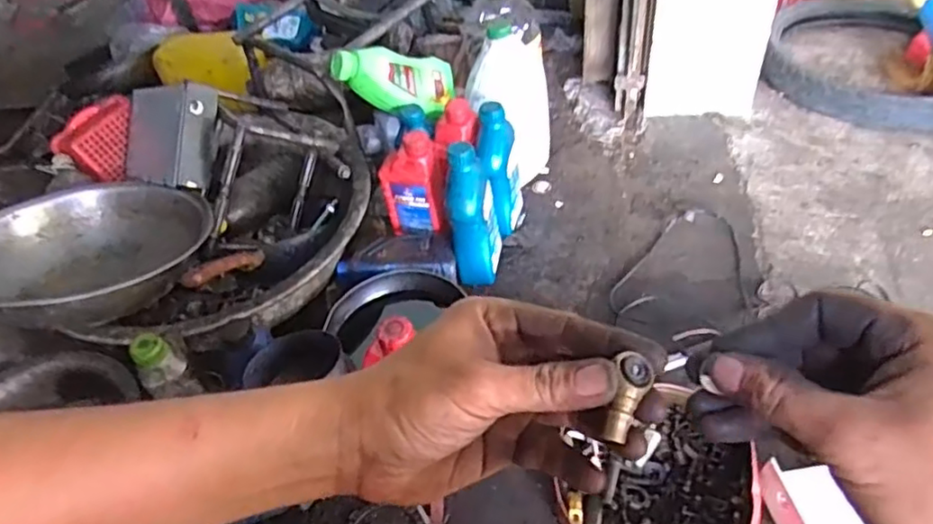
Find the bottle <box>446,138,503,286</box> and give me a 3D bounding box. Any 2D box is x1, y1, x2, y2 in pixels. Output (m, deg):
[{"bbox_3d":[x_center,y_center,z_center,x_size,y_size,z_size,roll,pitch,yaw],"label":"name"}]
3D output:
[{"bbox_3d":[0.012,-0.080,1.051,0.088,0.244,0.076,-12,26,-4],"label":"bottle"}]

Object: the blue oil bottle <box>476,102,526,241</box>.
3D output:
[{"bbox_3d":[0.061,-0.155,1.111,0.073,0.214,0.118,-2,45,5],"label":"blue oil bottle"}]

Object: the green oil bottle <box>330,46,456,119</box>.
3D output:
[{"bbox_3d":[-0.123,-0.321,1.119,0.234,0.115,0.060,1,-4,-35],"label":"green oil bottle"}]

